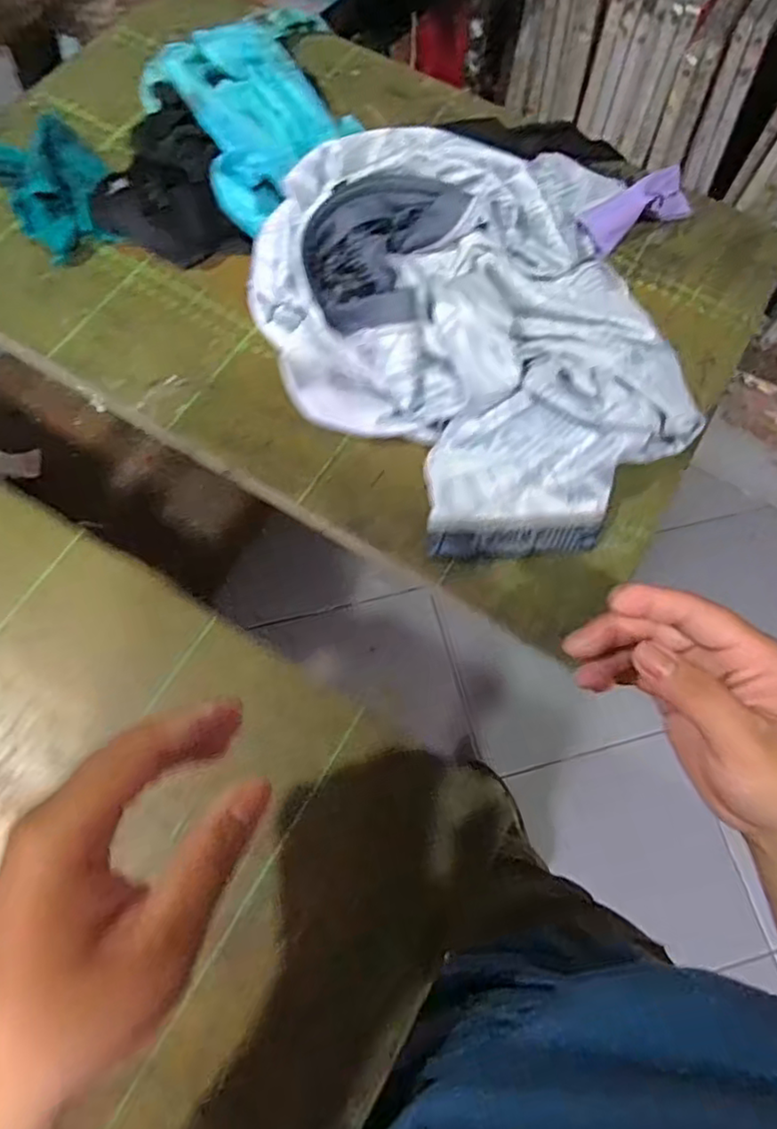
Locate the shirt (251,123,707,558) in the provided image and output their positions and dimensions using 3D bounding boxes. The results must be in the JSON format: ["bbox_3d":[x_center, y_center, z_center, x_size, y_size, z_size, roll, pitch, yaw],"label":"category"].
[{"bbox_3d":[0.056,-0.160,0.430,0.234,0.064,0.302,-34,74,-13],"label":"shirt"}]

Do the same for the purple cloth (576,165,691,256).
[{"bbox_3d":[0.190,-0.271,0.492,0.092,0.024,0.035,-34,74,-13],"label":"purple cloth"}]

